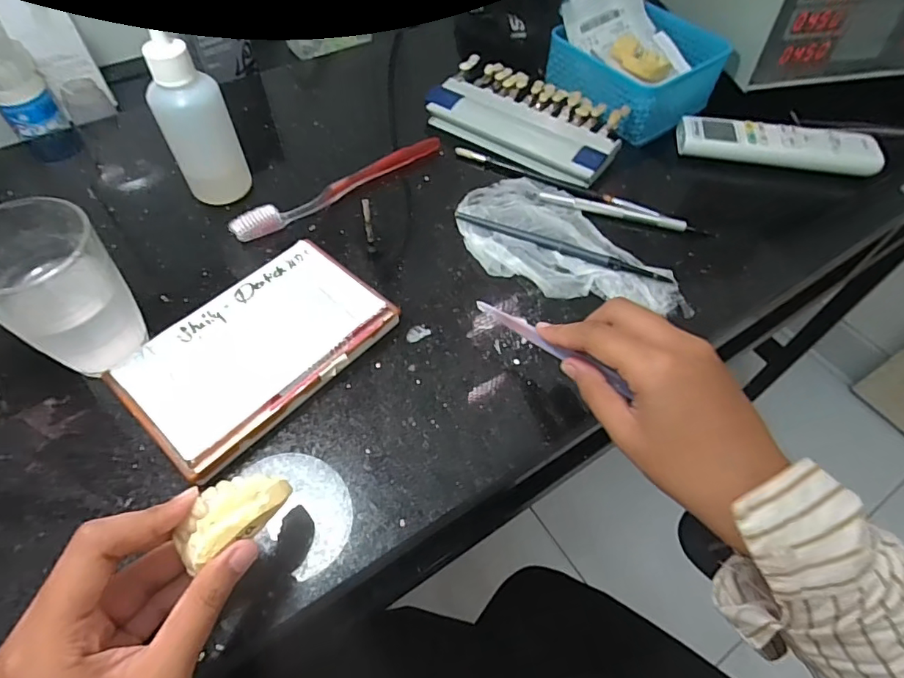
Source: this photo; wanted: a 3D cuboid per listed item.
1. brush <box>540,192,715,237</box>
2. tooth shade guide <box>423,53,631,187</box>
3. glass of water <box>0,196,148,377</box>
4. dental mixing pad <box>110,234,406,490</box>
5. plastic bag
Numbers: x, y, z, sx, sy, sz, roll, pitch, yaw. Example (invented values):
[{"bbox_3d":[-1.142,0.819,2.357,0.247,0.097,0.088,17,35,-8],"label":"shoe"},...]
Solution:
[{"bbox_3d":[0.138,-0.100,0.410,0.134,0.010,0.009,16,57,9],"label":"brush"},{"bbox_3d":[0.064,-0.197,0.462,0.170,0.026,0.104,26,59,16],"label":"tooth shade guide"},{"bbox_3d":[-0.216,-0.022,0.292,0.060,0.098,0.063,2,57,-3],"label":"glass of water"},{"bbox_3d":[-0.118,0.005,0.320,0.090,0.021,0.150,39,63,19],"label":"dental mixing pad"},{"bbox_3d":[0.077,-0.064,0.384,0.098,0.012,0.173,-33,62,-21],"label":"plastic bag"}]

